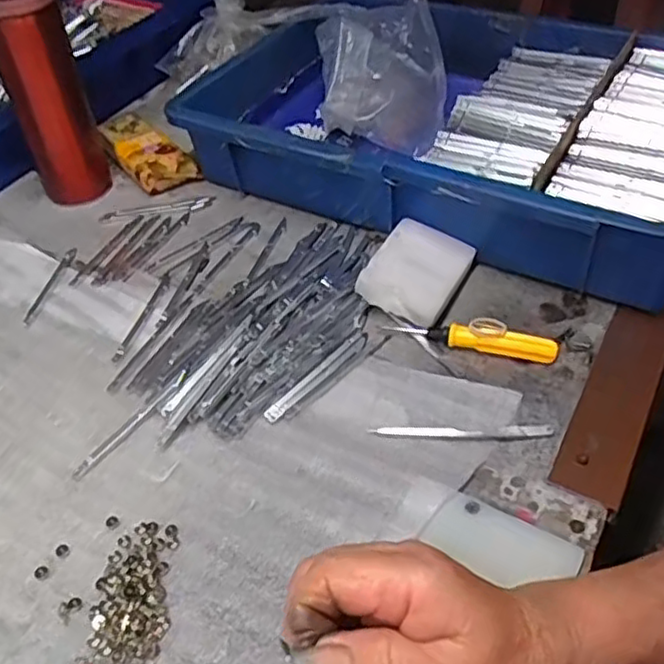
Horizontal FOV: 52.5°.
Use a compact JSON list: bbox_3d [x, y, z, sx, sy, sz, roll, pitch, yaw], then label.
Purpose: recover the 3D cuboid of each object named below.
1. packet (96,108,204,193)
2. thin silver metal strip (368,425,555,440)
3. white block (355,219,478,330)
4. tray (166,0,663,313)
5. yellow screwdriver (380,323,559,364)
[{"bbox_3d":[-0.175,-0.164,0.622,0.048,0.035,0.107,-34,53,-28],"label":"packet"},{"bbox_3d":[0.078,0.059,0.404,0.107,0.004,0.010,0,45,3],"label":"thin silver metal strip"},{"bbox_3d":[0.062,-0.042,0.489,0.063,0.028,0.079,34,53,13],"label":"white block"},{"bbox_3d":[0.101,-0.179,0.582,0.438,0.099,0.269,21,50,22],"label":"tray"},{"bbox_3d":[0.093,0.004,0.451,0.111,0.017,0.013,10,46,12],"label":"yellow screwdriver"}]

